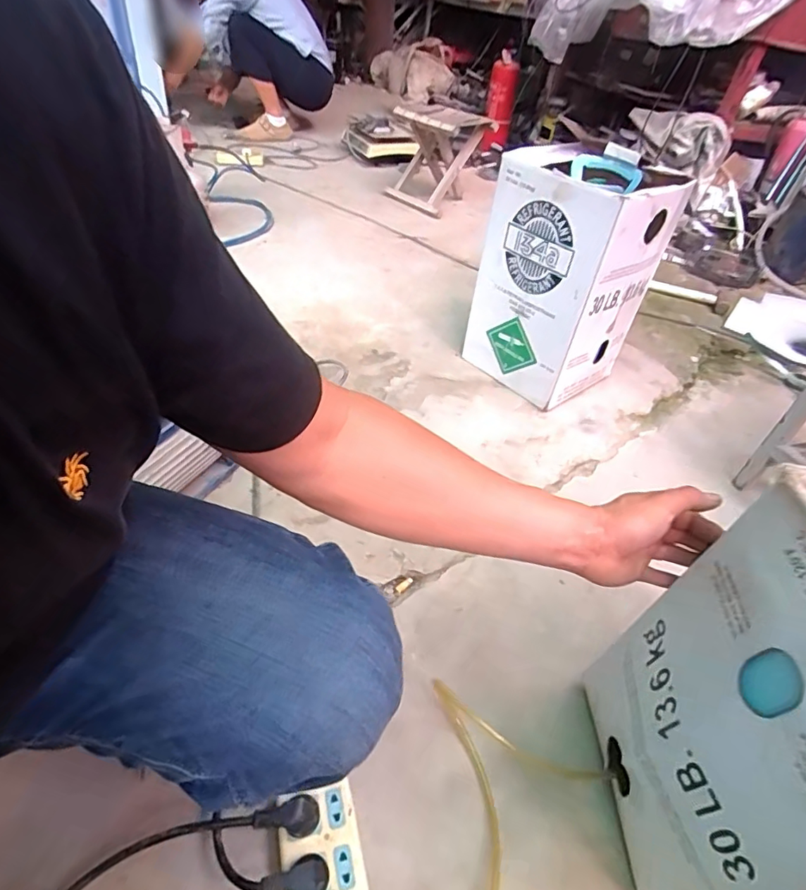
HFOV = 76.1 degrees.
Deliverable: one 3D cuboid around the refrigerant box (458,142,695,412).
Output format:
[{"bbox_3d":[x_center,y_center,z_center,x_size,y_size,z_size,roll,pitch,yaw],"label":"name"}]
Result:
[{"bbox_3d":[0.302,-0.321,1.029,0.222,0.425,0.276,-28,54,-31],"label":"refrigerant box"}]

